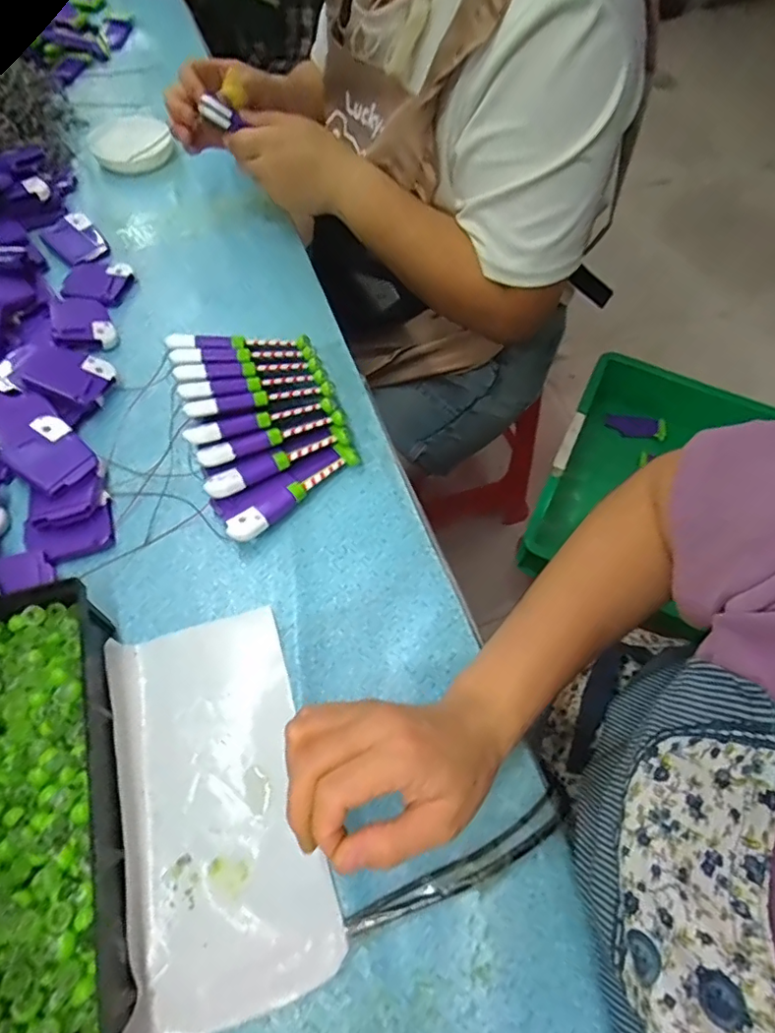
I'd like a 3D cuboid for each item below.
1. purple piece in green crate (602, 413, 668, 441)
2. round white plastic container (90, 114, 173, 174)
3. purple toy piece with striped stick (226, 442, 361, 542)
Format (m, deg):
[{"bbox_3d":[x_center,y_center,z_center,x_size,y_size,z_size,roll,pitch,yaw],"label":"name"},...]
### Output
[{"bbox_3d":[0.382,-0.139,0.864,0.091,0.025,0.026,15,60,25],"label":"purple piece in green crate"},{"bbox_3d":[-0.308,-0.450,0.670,0.091,0.019,0.099,1,61,-2],"label":"round white plastic container"},{"bbox_3d":[-0.071,-0.018,0.438,0.119,0.023,0.023,-38,70,-21],"label":"purple toy piece with striped stick"}]

